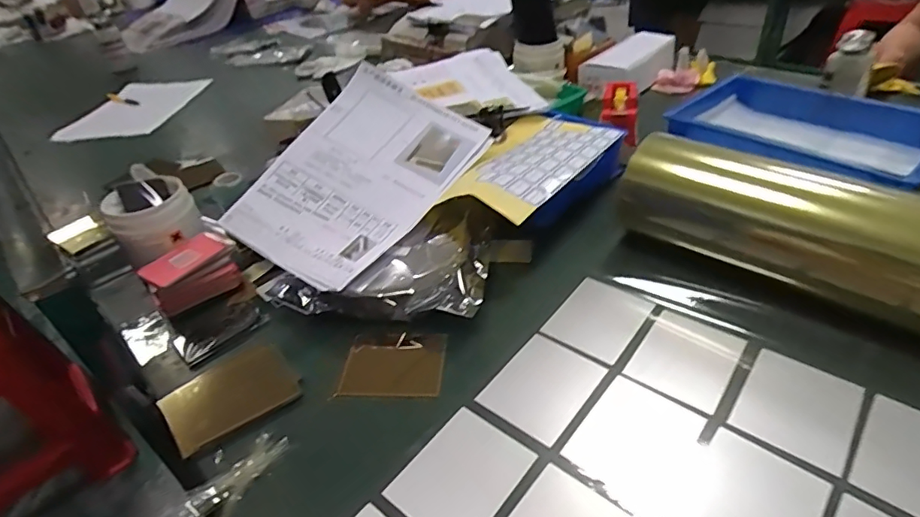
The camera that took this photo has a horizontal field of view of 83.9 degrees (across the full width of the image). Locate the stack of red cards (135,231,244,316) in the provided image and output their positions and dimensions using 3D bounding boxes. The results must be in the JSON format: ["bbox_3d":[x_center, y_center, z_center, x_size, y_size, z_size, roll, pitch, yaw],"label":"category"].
[{"bbox_3d":[-0.315,0.018,0.604,0.095,0.059,0.063,-34,45,-30],"label":"stack of red cards"}]

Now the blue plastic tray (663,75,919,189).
[{"bbox_3d":[0.472,-0.169,0.712,0.207,0.056,0.303,-33,45,-30],"label":"blue plastic tray"}]

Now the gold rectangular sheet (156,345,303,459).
[{"bbox_3d":[-0.222,0.130,0.496,0.115,0.008,0.094,-27,42,-24],"label":"gold rectangular sheet"}]

